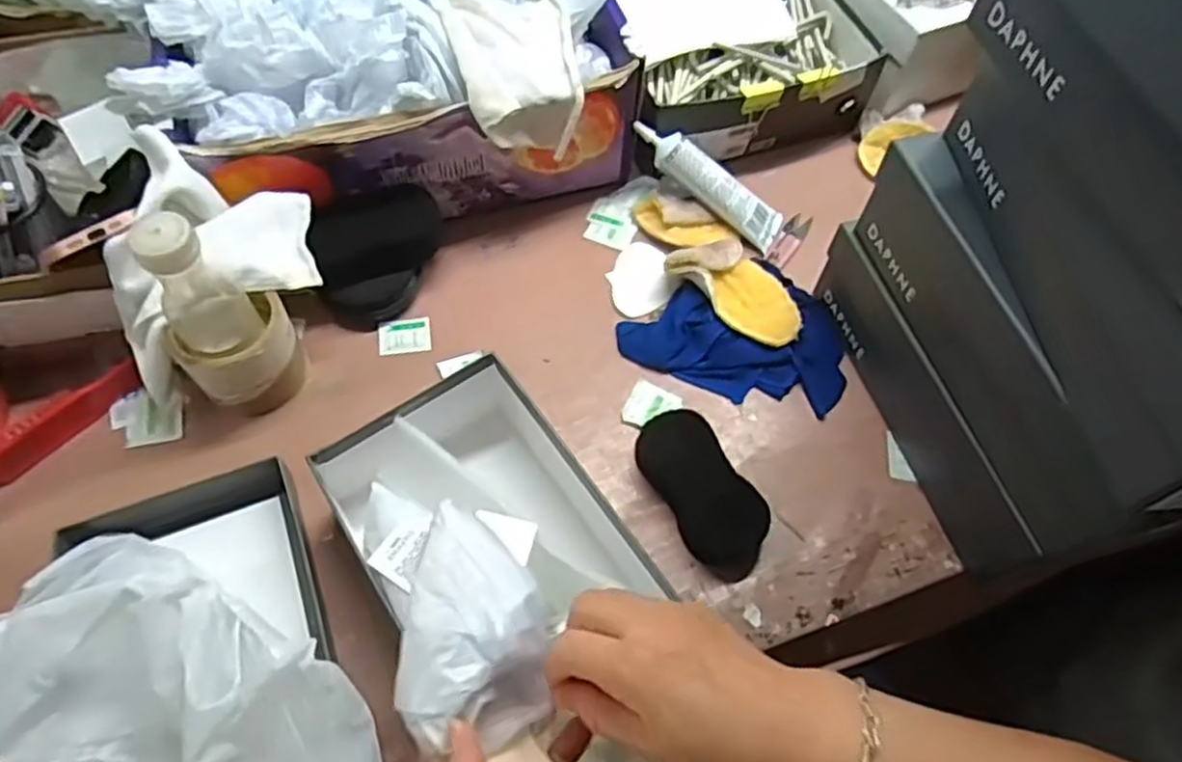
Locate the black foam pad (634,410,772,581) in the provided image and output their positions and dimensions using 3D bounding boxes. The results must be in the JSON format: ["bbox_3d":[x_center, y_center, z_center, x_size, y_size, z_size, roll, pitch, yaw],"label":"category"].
[{"bbox_3d":[0.090,0.087,0.591,0.060,0.031,0.137,-25,64,-15],"label":"black foam pad"}]

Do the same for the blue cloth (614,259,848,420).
[{"bbox_3d":[0.138,-0.048,0.674,0.196,0.031,0.131,22,62,10],"label":"blue cloth"}]

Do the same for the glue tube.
[{"bbox_3d":[0.117,-0.193,0.717,0.171,0.025,0.045,35,62,-14],"label":"glue tube"}]

